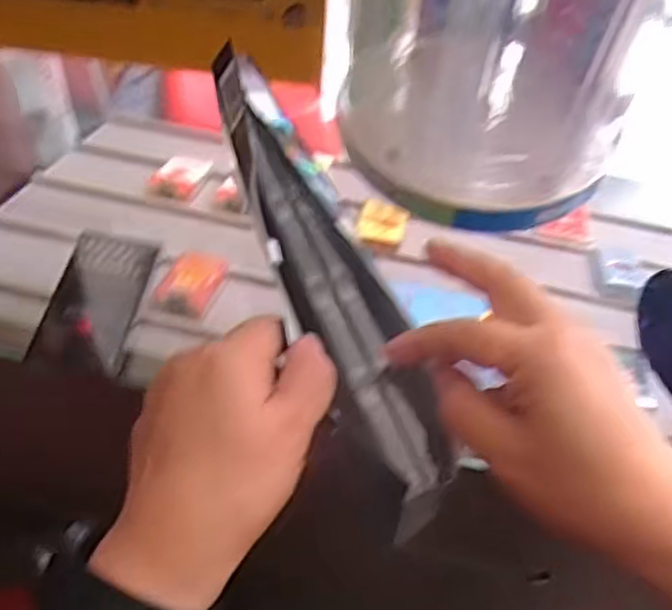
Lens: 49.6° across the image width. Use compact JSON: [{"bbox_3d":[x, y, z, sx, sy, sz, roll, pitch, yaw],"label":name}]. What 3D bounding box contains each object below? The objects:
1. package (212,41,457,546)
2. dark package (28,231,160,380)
[{"bbox_3d":[-0.007,-0.022,0.370,0.047,0.025,0.268,-20,65,-14],"label":"package"},{"bbox_3d":[-0.153,-0.003,0.461,0.051,0.020,0.100,8,59,3],"label":"dark package"}]

